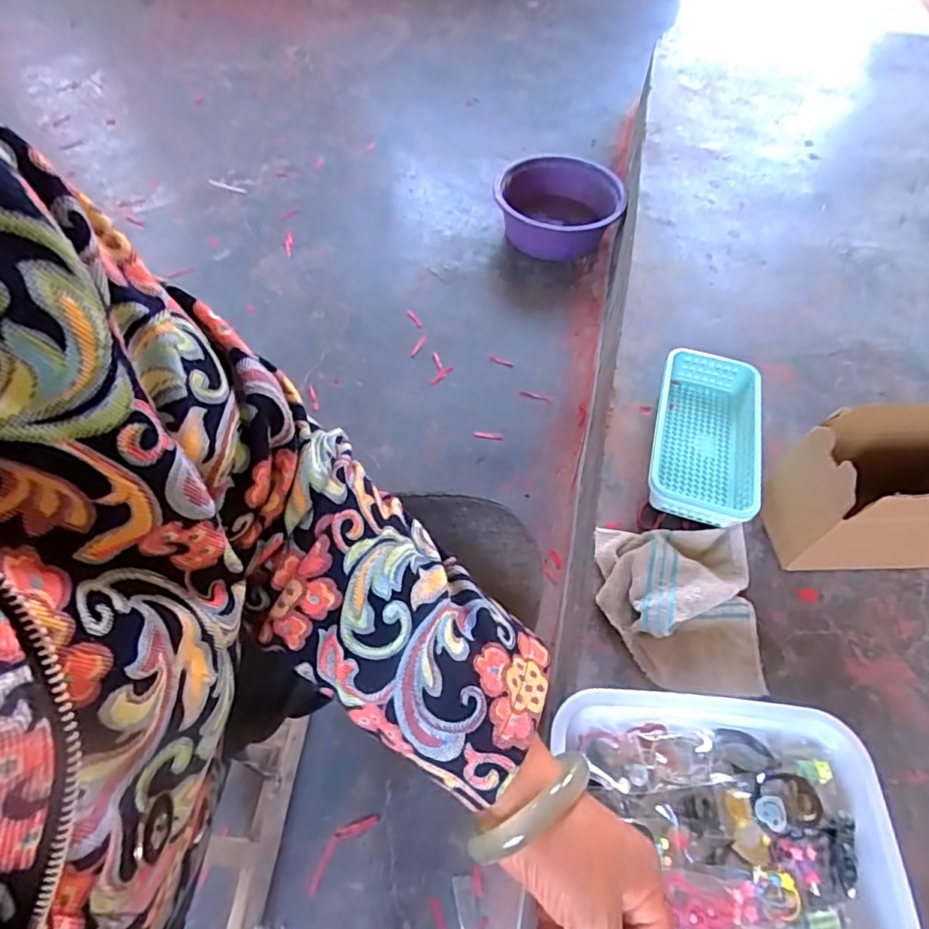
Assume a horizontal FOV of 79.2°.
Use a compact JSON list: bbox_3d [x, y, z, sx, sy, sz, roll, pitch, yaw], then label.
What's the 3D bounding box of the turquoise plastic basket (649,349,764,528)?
[{"bbox_3d":[0.317,-0.039,0.739,0.135,0.061,0.254,15,58,8],"label":"turquoise plastic basket"}]

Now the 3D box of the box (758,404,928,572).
[{"bbox_3d":[0.461,0.037,0.625,0.219,0.183,0.110,-2,57,-2],"label":"box"}]

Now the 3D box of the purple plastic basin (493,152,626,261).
[{"bbox_3d":[0.198,-0.553,1.219,0.278,0.118,0.207,22,60,13],"label":"purple plastic basin"}]

